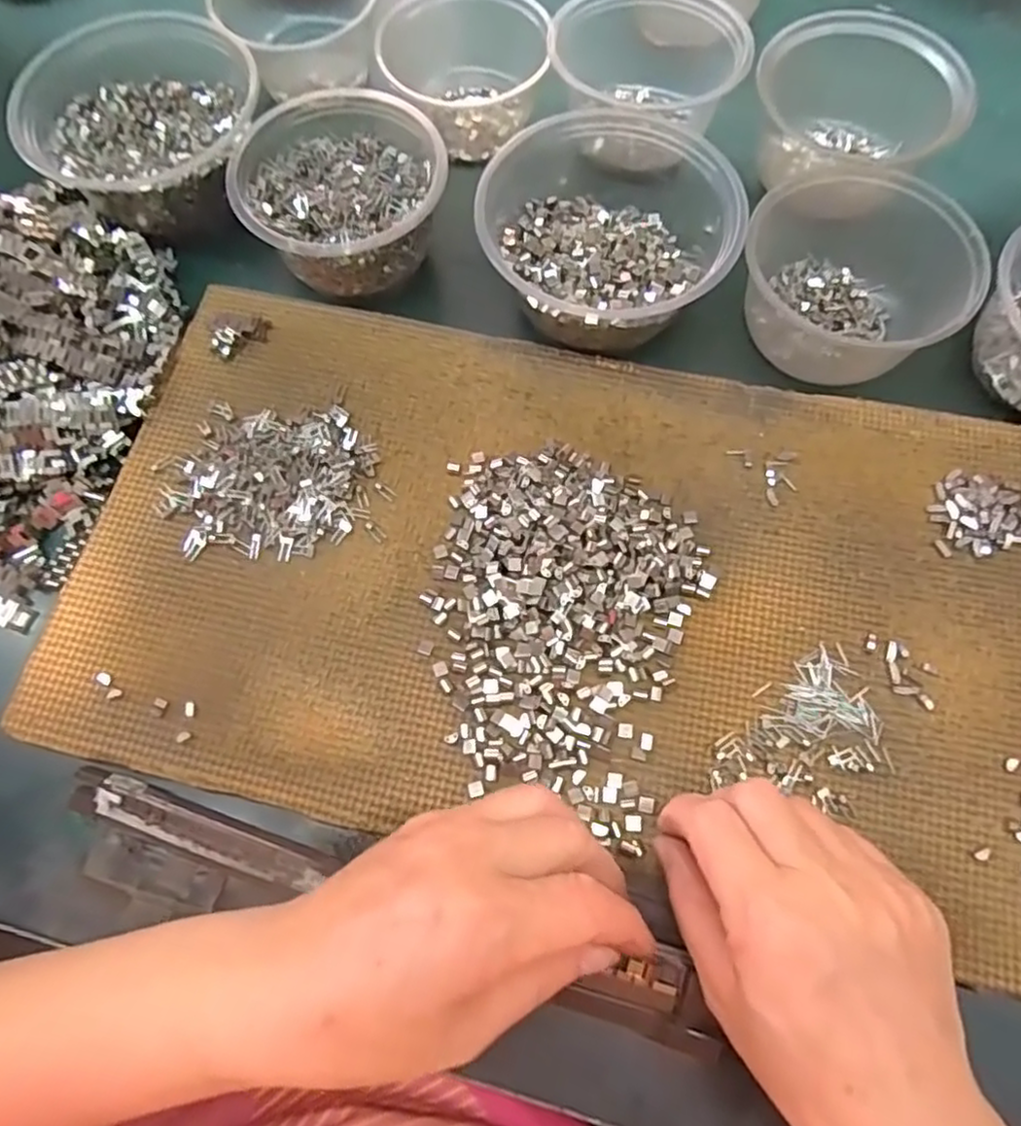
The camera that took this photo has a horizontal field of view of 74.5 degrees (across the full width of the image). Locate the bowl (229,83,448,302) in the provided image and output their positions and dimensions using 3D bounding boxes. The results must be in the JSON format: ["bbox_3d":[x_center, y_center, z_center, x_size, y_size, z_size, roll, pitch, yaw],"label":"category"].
[{"bbox_3d":[-0.095,-0.212,0.383,0.107,0.053,0.115,-1,72,2],"label":"bowl"}]

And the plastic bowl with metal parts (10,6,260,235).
[{"bbox_3d":[-0.213,-0.264,0.402,0.127,0.055,0.136,-1,72,2],"label":"plastic bowl with metal parts"}]

